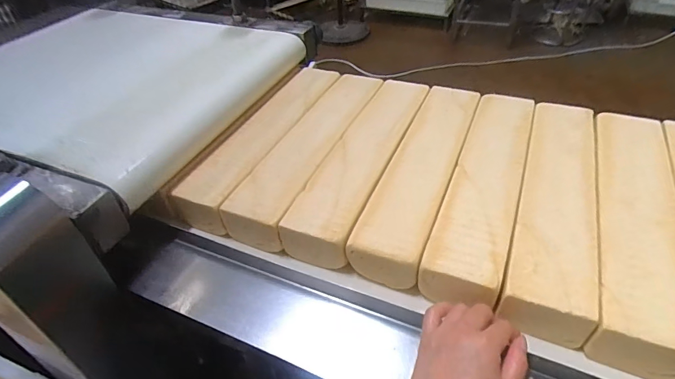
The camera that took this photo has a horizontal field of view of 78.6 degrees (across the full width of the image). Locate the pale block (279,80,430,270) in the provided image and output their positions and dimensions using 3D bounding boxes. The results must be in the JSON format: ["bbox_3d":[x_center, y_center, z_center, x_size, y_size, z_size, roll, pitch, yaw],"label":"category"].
[{"bbox_3d":[0.041,-0.044,0.569,0.085,0.056,0.355,15,44,19],"label":"pale block"}]

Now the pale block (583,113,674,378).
[{"bbox_3d":[0.327,0.035,0.460,0.080,0.055,0.361,15,44,19],"label":"pale block"}]

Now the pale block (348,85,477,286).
[{"bbox_3d":[0.116,-0.029,0.544,0.079,0.055,0.360,15,44,19],"label":"pale block"}]

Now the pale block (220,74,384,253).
[{"bbox_3d":[-0.031,-0.059,0.597,0.084,0.060,0.358,16,45,20],"label":"pale block"}]

